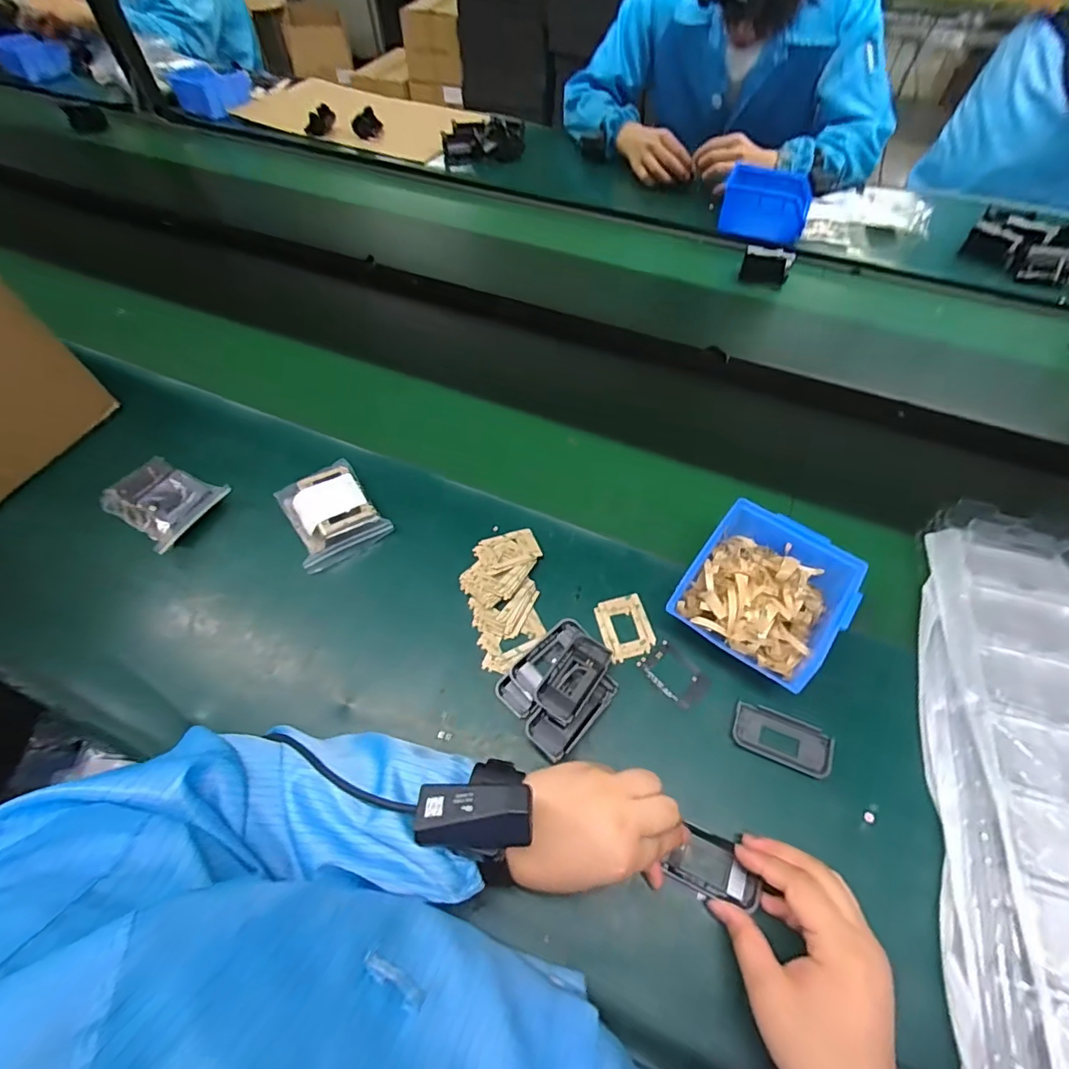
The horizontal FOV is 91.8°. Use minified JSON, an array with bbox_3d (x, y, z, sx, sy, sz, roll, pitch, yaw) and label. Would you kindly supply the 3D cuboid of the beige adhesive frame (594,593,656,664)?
[{"bbox_3d":[0.086,0.087,0.486,0.046,0.007,0.060,-14,57,-9],"label":"beige adhesive frame"}]

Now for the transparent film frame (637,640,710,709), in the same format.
[{"bbox_3d":[0.124,0.125,0.460,0.039,0.004,0.056,-37,63,-17],"label":"transparent film frame"}]

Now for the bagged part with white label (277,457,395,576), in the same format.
[{"bbox_3d":[-0.213,-0.025,0.536,0.086,0.025,0.104,-31,62,-20],"label":"bagged part with white label"}]

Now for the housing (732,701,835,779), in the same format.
[{"bbox_3d":[0.204,0.168,0.426,0.077,0.004,0.037,20,70,12],"label":"housing"}]

